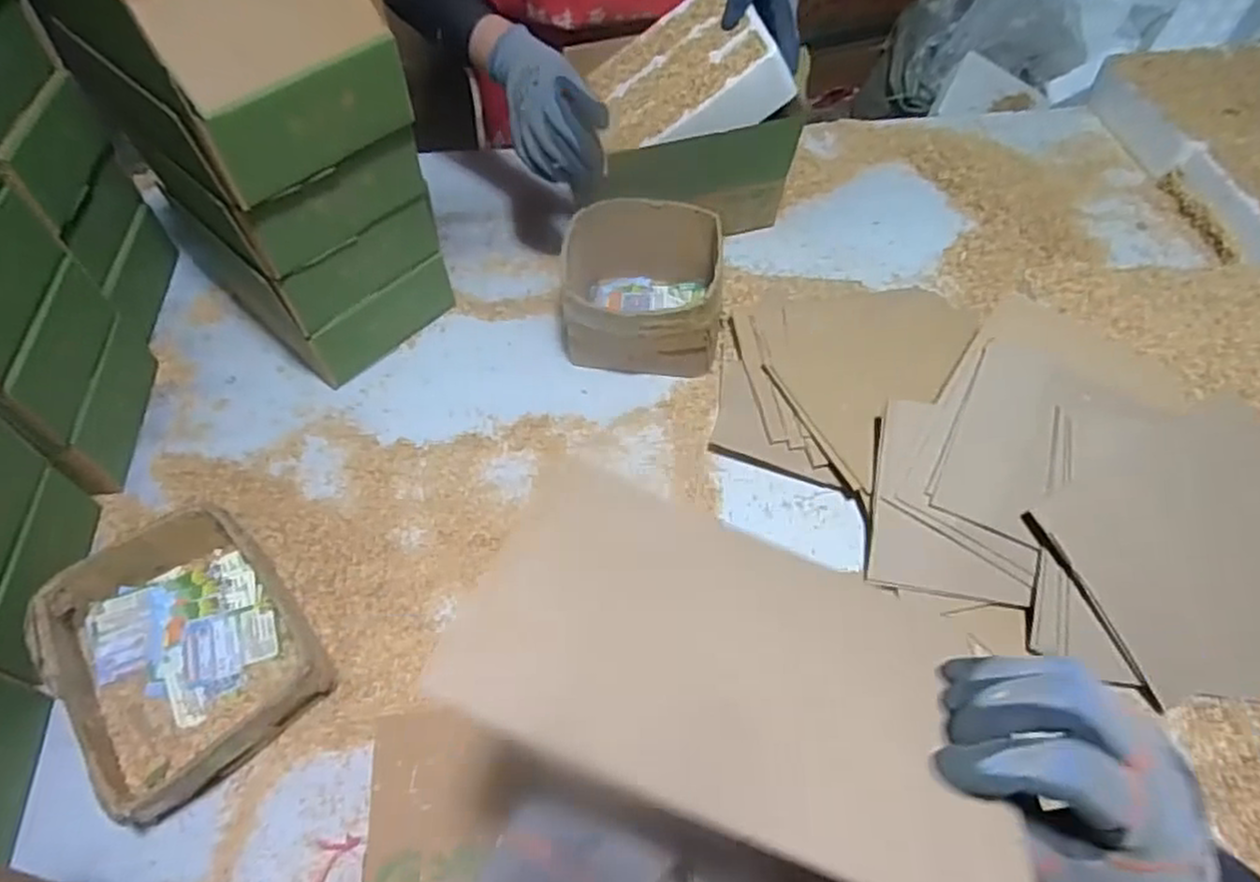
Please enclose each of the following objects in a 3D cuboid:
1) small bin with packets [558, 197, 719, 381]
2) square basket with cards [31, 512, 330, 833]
[{"bbox_3d":[0.017,-0.176,0.878,0.181,0.123,0.203,1,56,3],"label":"small bin with packets"},{"bbox_3d":[-0.398,0.185,0.666,0.183,0.074,0.239,-36,62,-20],"label":"square basket with cards"}]

